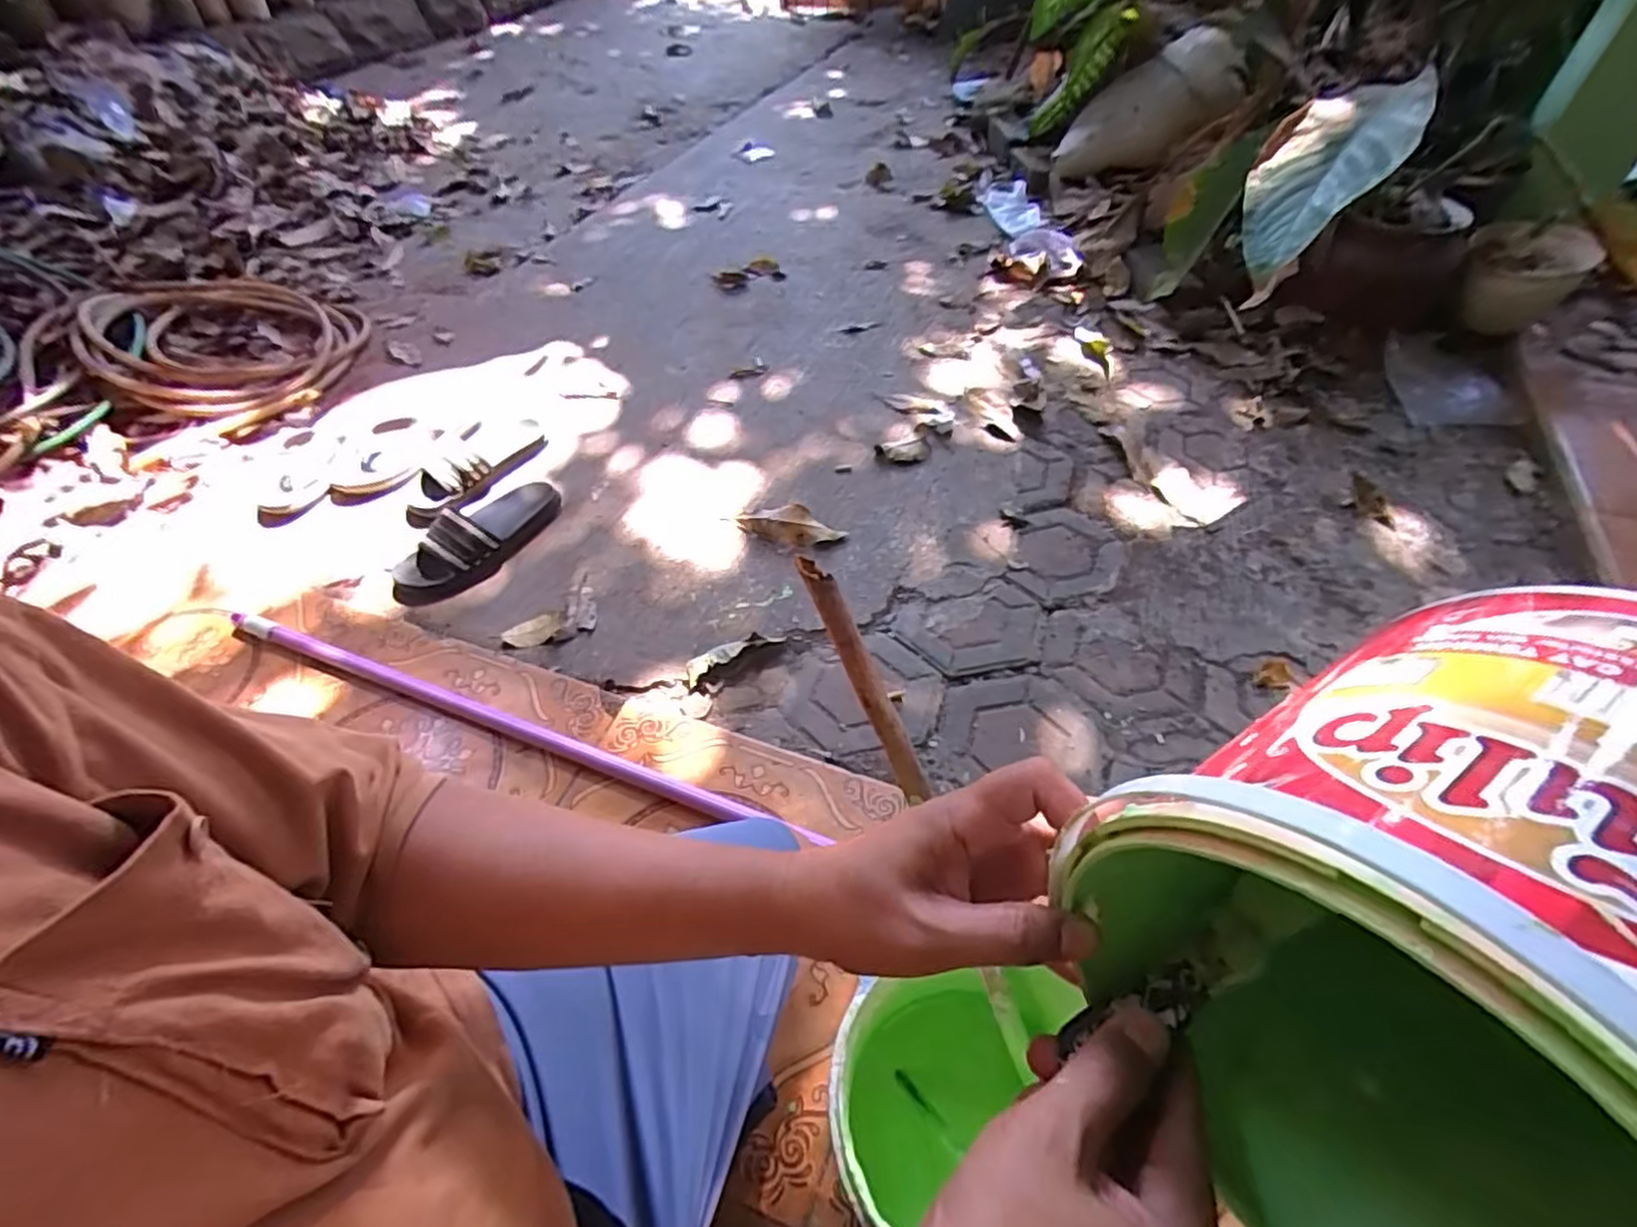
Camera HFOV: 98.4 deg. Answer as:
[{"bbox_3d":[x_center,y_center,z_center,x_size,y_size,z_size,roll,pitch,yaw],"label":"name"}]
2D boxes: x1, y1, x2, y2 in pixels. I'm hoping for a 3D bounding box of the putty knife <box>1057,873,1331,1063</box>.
[{"bbox_3d":[0.152,0.140,0.283,0.133,0.009,0.028,-17,50,-23],"label":"putty knife"}]

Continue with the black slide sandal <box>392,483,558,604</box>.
[{"bbox_3d":[-0.528,-0.124,1.089,0.123,0.062,0.285,28,57,24],"label":"black slide sandal"}]

